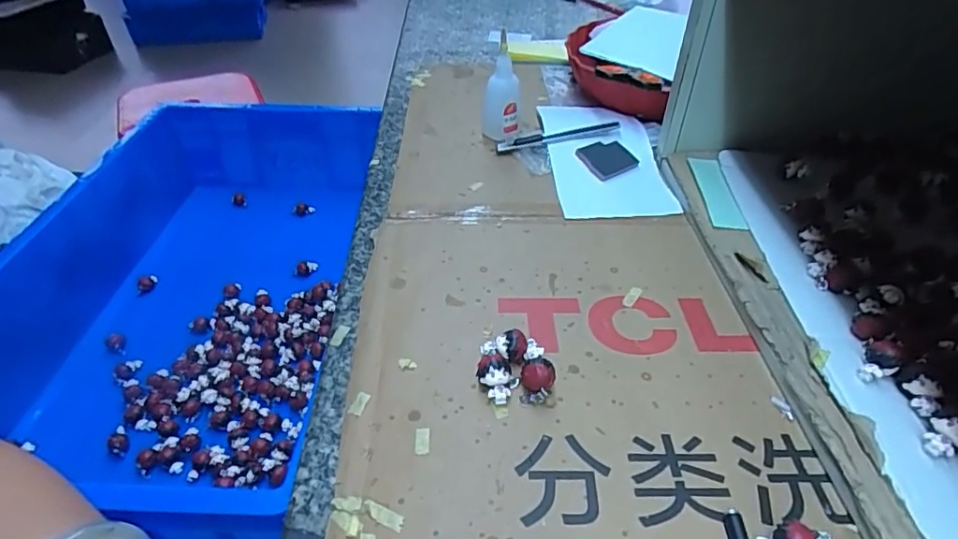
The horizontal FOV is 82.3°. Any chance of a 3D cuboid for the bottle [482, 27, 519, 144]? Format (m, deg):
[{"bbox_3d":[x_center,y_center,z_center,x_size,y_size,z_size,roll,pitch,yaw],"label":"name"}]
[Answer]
[{"bbox_3d":[0.023,-0.177,0.543,0.038,0.087,0.041,-1,41,-2],"label":"bottle"}]

